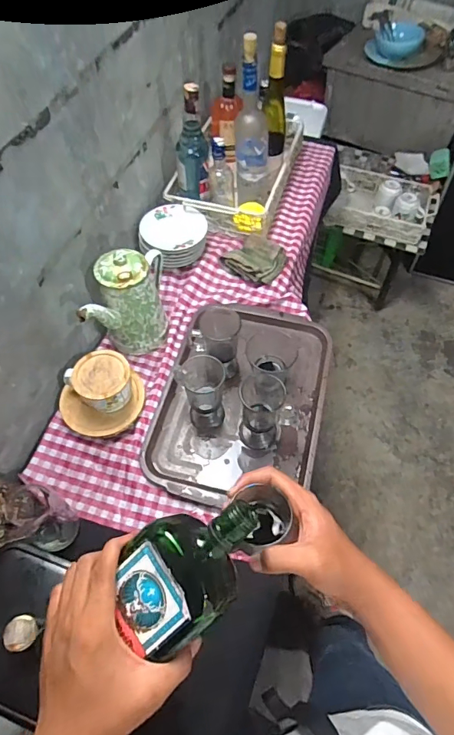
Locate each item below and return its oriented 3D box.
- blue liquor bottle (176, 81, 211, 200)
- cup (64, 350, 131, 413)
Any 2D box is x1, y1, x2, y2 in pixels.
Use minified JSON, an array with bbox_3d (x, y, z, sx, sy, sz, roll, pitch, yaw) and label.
[{"bbox_3d":[-0.076,-0.488,0.965,0.072,0.232,0.059,-2,57,-1],"label":"blue liquor bottle"},{"bbox_3d":[-0.225,0.031,0.804,0.099,0.076,0.105,0,57,0],"label":"cup"}]

